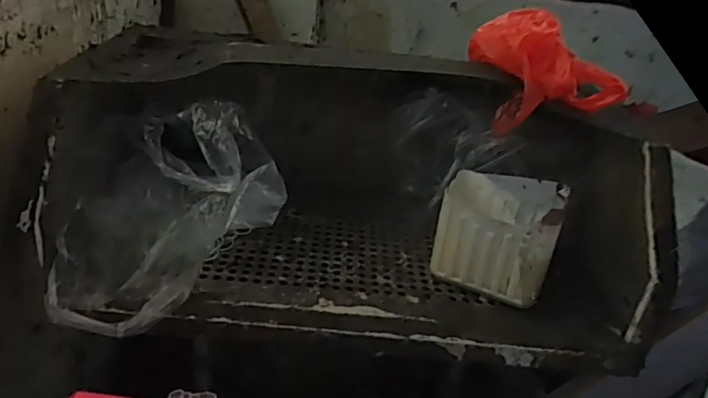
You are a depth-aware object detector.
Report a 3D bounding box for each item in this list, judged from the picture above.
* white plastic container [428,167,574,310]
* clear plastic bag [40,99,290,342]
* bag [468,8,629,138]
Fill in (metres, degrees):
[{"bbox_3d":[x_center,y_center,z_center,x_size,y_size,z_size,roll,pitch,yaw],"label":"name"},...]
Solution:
[{"bbox_3d":[0.242,0.060,0.968,0.189,0.166,0.134,16,30,15],"label":"white plastic container"},{"bbox_3d":[-0.284,0.028,0.879,0.334,0.246,0.281,1,29,-11],"label":"clear plastic bag"},{"bbox_3d":[0.327,-0.233,1.005,0.184,0.153,0.244,2,29,-9],"label":"bag"}]

